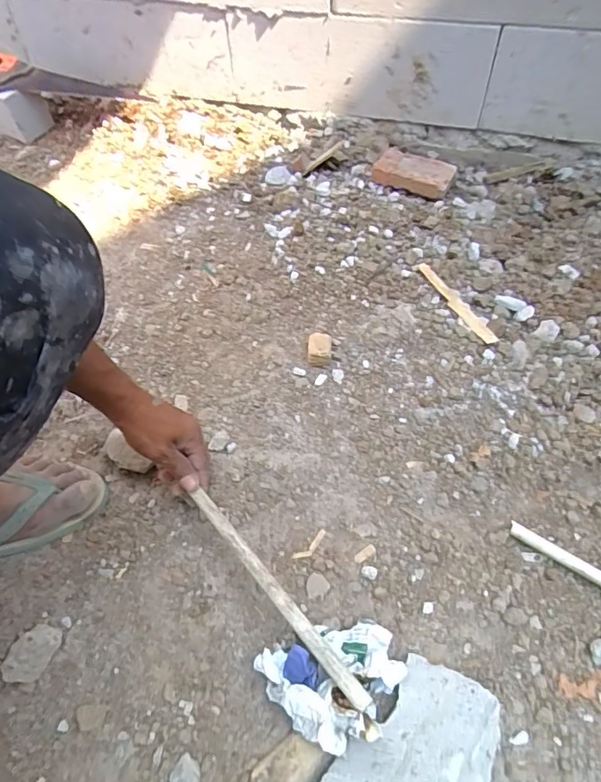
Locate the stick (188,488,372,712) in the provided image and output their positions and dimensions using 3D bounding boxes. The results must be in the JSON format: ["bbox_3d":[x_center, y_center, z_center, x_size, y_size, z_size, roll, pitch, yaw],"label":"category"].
[{"bbox_3d":[-0.032,0.196,0.498,0.016,0.008,0.273,-35,55,-21],"label":"stick"}]

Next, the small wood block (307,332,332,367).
[{"bbox_3d":[0.029,-0.064,0.759,0.035,0.029,0.050,3,54,6],"label":"small wood block"}]

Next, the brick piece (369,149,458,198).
[{"bbox_3d":[0.239,-0.462,1.040,0.165,0.040,0.082,25,59,20],"label":"brick piece"}]

